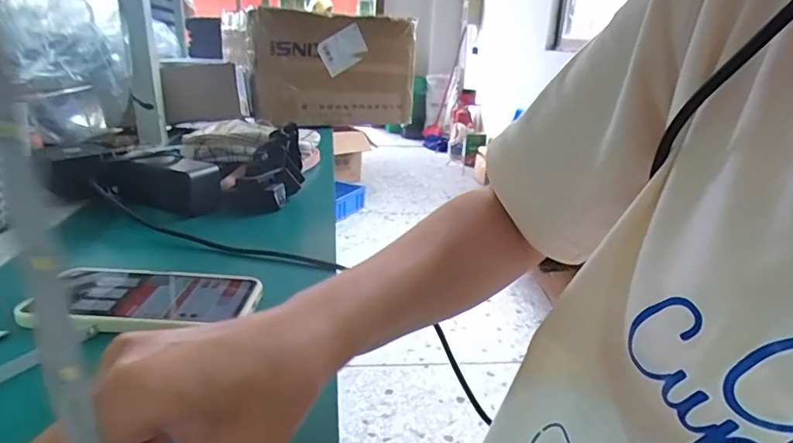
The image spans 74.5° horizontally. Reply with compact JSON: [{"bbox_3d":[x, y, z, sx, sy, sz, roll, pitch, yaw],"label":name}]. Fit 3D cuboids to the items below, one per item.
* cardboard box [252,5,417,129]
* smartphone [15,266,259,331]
[{"bbox_3d":[-0.140,-0.331,1.152,0.415,0.221,0.118,-11,24,-36],"label":"cardboard box"},{"bbox_3d":[-0.192,0.057,0.409,0.158,0.009,0.078,3,19,-1],"label":"smartphone"}]

